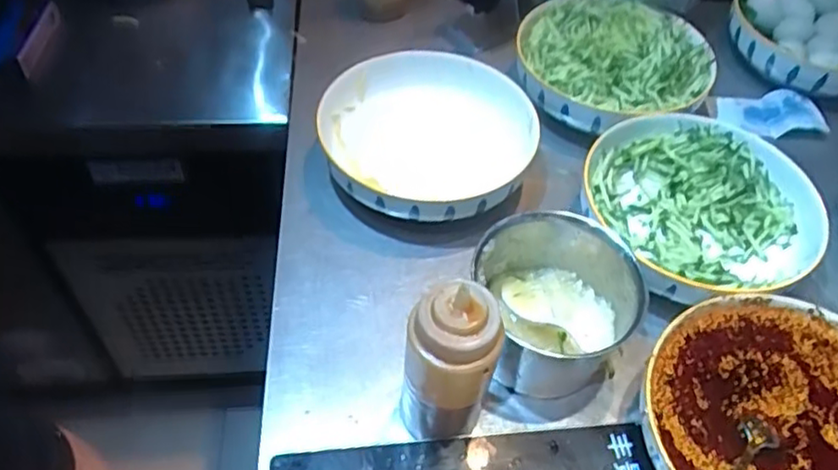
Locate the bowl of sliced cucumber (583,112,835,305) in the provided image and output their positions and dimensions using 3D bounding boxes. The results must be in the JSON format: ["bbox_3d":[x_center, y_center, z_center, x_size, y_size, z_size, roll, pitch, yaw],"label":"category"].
[{"bbox_3d":[0.275,-0.028,0.689,0.213,0.055,0.208,1,53,-1],"label":"bowl of sliced cucumber"}]

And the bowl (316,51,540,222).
[{"bbox_3d":[0.010,-0.095,0.730,0.224,0.084,0.218,1,53,-1],"label":"bowl"}]

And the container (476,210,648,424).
[{"bbox_3d":[0.115,0.067,0.580,0.129,0.110,0.138,1,53,-1],"label":"container"}]

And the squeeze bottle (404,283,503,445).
[{"bbox_3d":[0.021,0.093,0.490,0.068,0.146,0.058,-1,53,-3],"label":"squeeze bottle"}]

